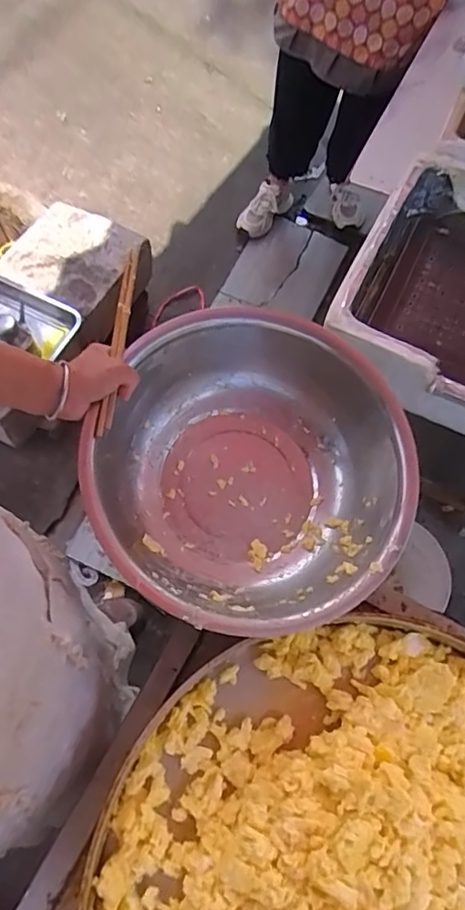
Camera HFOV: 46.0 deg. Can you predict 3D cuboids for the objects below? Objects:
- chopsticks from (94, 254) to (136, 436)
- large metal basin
[{"bbox_3d":[-0.133,-0.130,0.631,0.017,0.021,0.222,7,79,1],"label":"chopsticks"},{"bbox_3d":[0.020,0.022,0.673,0.353,0.170,0.369,1,66,-2],"label":"large metal basin"}]

